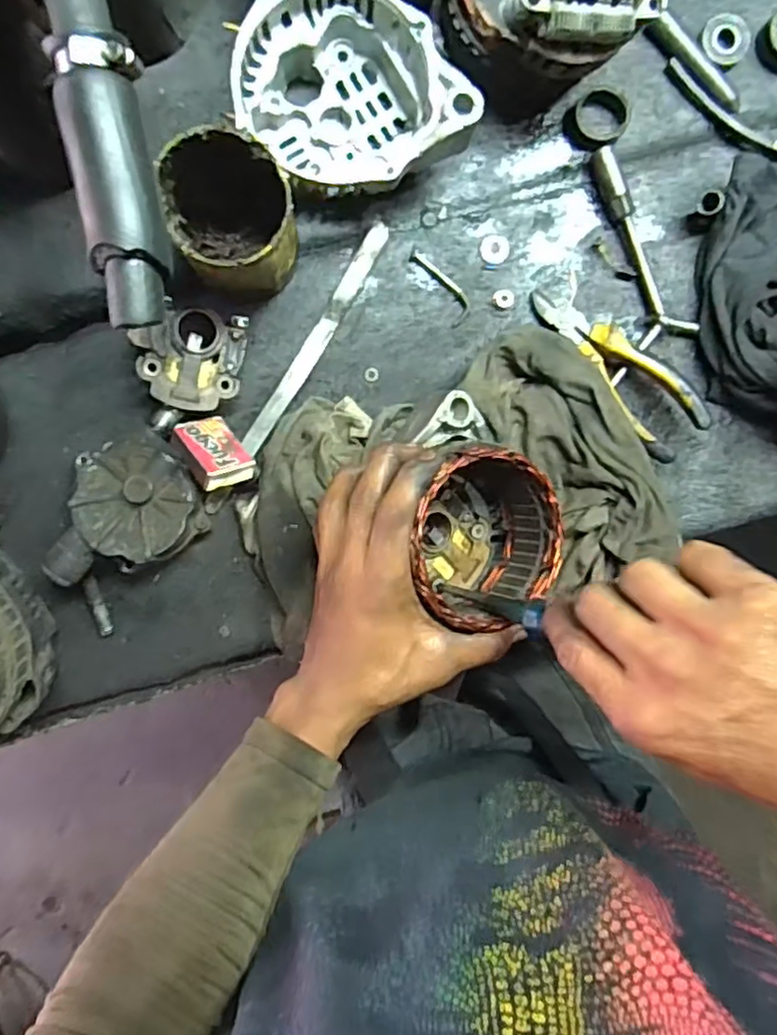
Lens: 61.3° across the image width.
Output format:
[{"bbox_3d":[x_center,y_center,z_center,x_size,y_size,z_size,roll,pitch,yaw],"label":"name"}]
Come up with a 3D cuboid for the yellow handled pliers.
[{"bbox_3d":[0.168,-0.113,0.483,0.049,0.034,0.151,-39,95,-1],"label":"yellow handled pliers"}]

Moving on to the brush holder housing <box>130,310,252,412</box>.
[{"bbox_3d":[-0.142,-0.111,0.463,0.073,0.035,0.067,7,92,-15],"label":"brush holder housing"}]

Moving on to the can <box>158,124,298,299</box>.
[{"bbox_3d":[-0.095,-0.180,0.403,0.072,0.099,0.069,0,94,-4],"label":"can"}]

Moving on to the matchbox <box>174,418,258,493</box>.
[{"bbox_3d":[-0.123,-0.047,0.464,0.040,0.016,0.055,-26,69,-31],"label":"matchbox"}]

